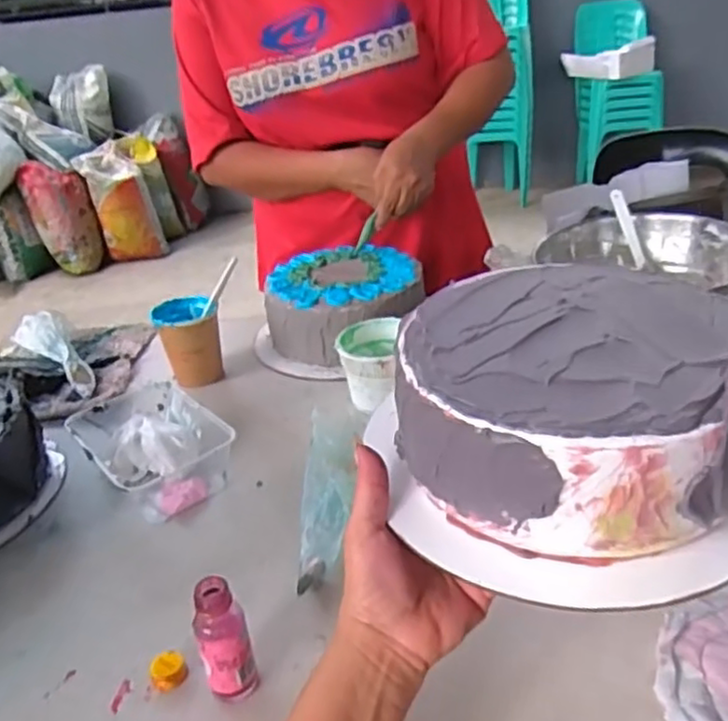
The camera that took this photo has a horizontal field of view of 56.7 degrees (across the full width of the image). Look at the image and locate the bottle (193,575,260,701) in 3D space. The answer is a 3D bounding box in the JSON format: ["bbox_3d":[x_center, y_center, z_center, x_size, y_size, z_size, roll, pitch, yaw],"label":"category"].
[{"bbox_3d":[-0.087,0.180,0.425,0.030,0.089,0.030,-16,29,-18],"label":"bottle"}]

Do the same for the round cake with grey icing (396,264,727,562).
[{"bbox_3d":[0.114,0.019,0.397,0.171,0.086,0.176,-5,28,3],"label":"round cake with grey icing"}]

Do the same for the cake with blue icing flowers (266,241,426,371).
[{"bbox_3d":[-0.025,-0.066,0.867,0.188,0.100,0.176,-8,28,-4],"label":"cake with blue icing flowers"}]

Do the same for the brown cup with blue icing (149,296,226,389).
[{"bbox_3d":[-0.211,-0.022,0.818,0.069,0.094,0.082,-15,29,-17],"label":"brown cup with blue icing"}]

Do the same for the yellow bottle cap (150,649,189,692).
[{"bbox_3d":[-0.130,0.206,0.450,0.022,0.012,0.023,-5,28,3],"label":"yellow bottle cap"}]

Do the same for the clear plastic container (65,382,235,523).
[{"bbox_3d":[-0.210,0.085,0.667,0.114,0.056,0.179,-26,34,-33],"label":"clear plastic container"}]

